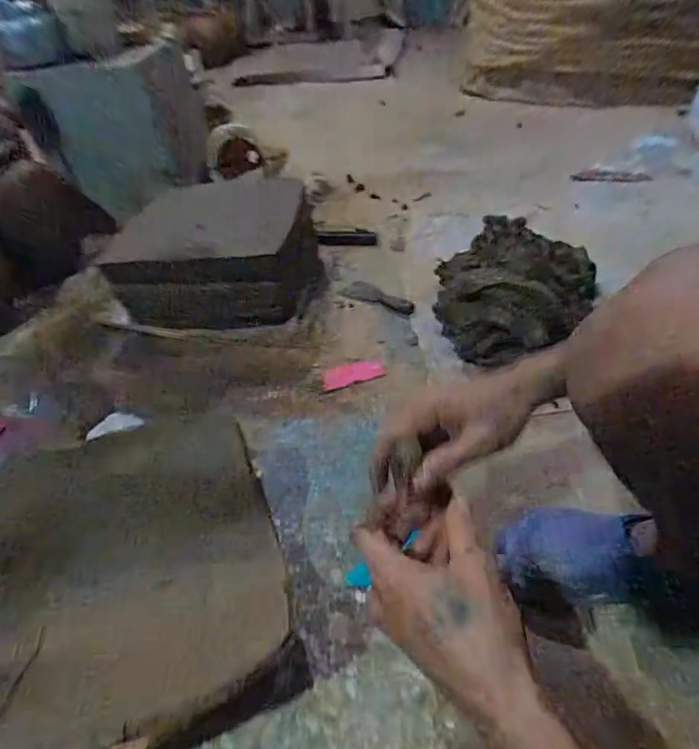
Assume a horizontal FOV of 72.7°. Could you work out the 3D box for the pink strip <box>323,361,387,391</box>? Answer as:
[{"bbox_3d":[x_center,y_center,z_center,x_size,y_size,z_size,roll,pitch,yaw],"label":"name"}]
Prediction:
[{"bbox_3d":[0.006,-0.003,0.868,0.112,0.005,0.051,-15,42,-8],"label":"pink strip"}]

